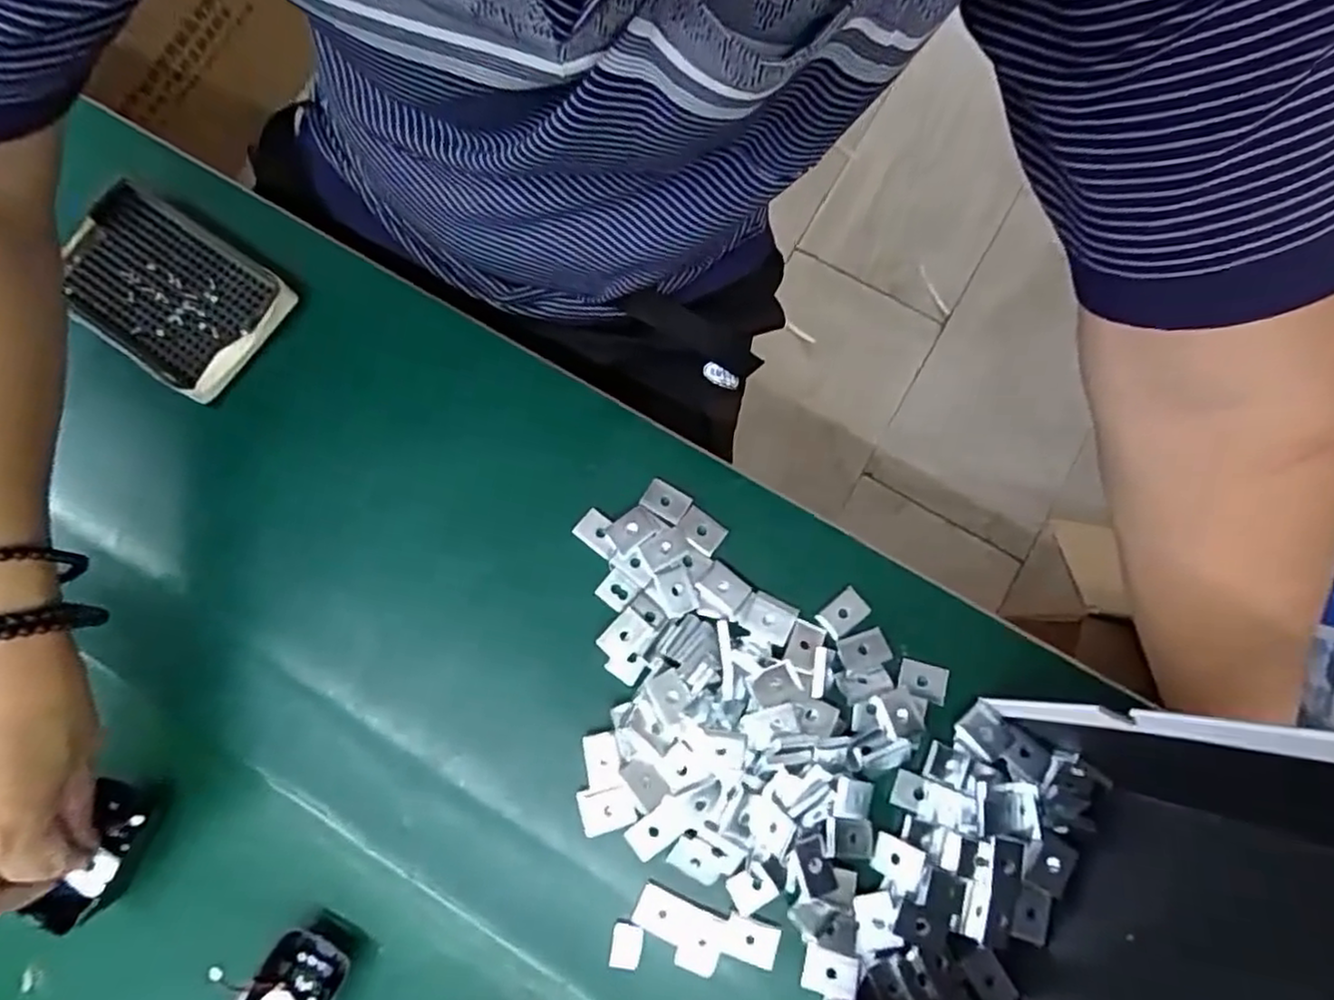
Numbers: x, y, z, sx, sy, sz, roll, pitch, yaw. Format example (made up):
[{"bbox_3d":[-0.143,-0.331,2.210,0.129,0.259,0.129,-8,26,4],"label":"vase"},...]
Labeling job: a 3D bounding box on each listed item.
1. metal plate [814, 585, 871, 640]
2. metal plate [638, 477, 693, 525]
[{"bbox_3d":[0.106,0.069,0.416,0.029,0.006,0.019,-38,81,-6],"label":"metal plate"},{"bbox_3d":[-0.001,0.001,0.430,0.028,0.004,0.022,31,81,7],"label":"metal plate"}]

